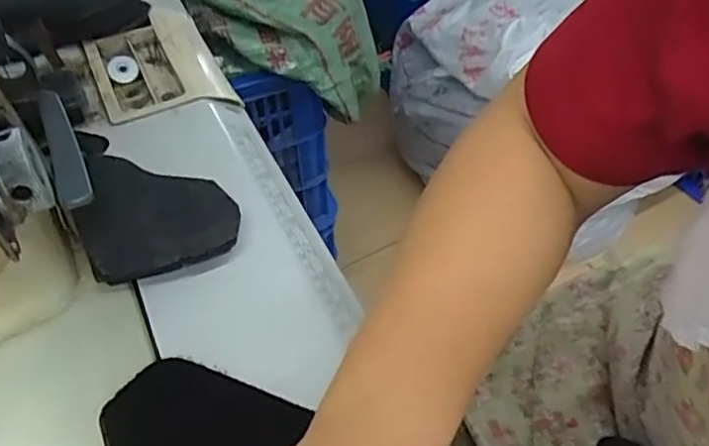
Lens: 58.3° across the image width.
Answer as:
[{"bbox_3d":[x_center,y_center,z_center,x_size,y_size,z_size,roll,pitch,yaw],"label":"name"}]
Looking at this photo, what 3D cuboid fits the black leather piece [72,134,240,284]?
[{"bbox_3d":[-0.134,-0.019,0.412,0.090,0.014,0.132,-21,53,-16],"label":"black leather piece"}]

